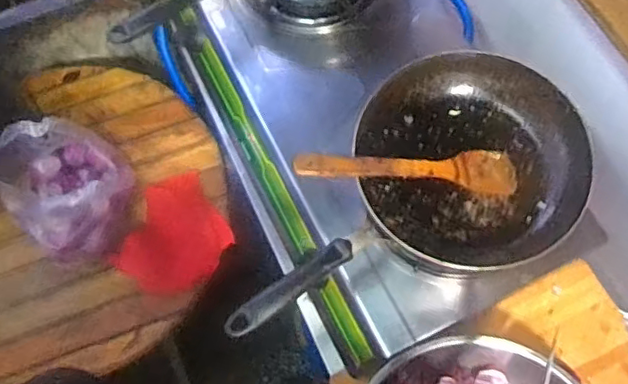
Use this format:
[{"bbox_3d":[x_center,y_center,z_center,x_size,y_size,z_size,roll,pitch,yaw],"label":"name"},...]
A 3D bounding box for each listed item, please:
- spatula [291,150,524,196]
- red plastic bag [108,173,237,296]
[{"bbox_3d":[0.118,-0.028,0.711,0.281,0.016,0.053,2,67,-17],"label":"spatula"},{"bbox_3d":[-0.222,0.070,0.978,0.156,0.022,0.192,27,72,12],"label":"red plastic bag"}]

